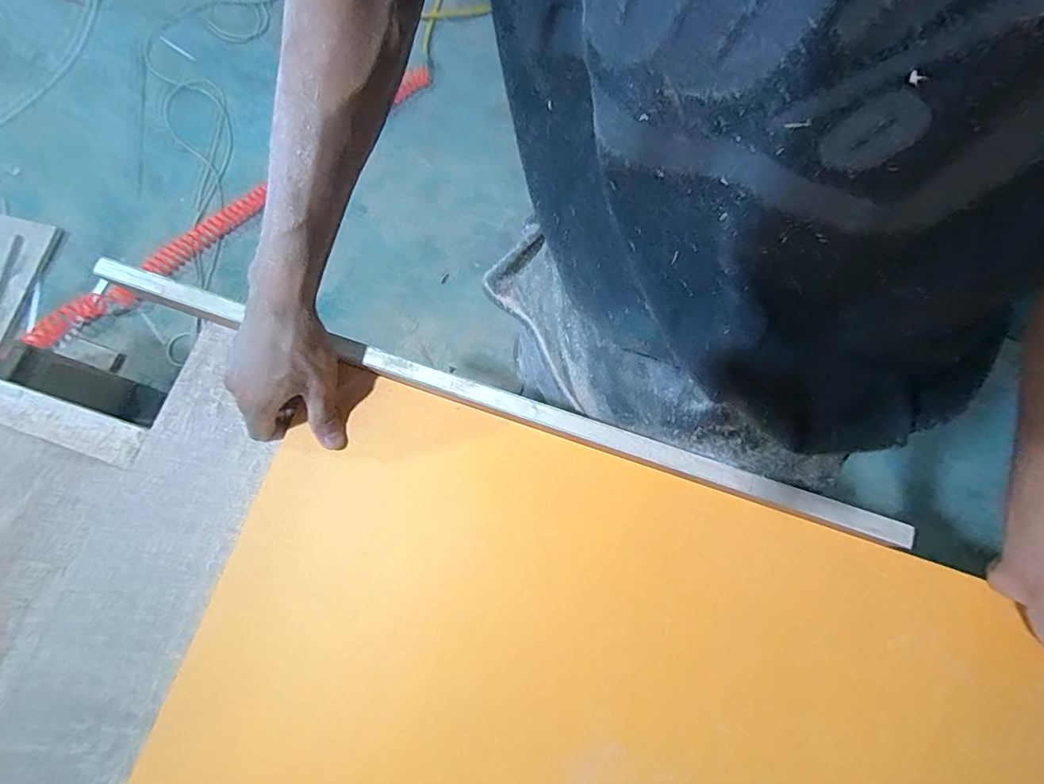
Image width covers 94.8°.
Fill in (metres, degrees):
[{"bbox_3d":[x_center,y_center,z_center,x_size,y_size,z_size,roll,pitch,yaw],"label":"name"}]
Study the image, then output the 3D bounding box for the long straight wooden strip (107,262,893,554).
[{"bbox_3d":[-0.031,0.004,0.414,0.701,0.025,0.021,18,75,3],"label":"long straight wooden strip"}]

